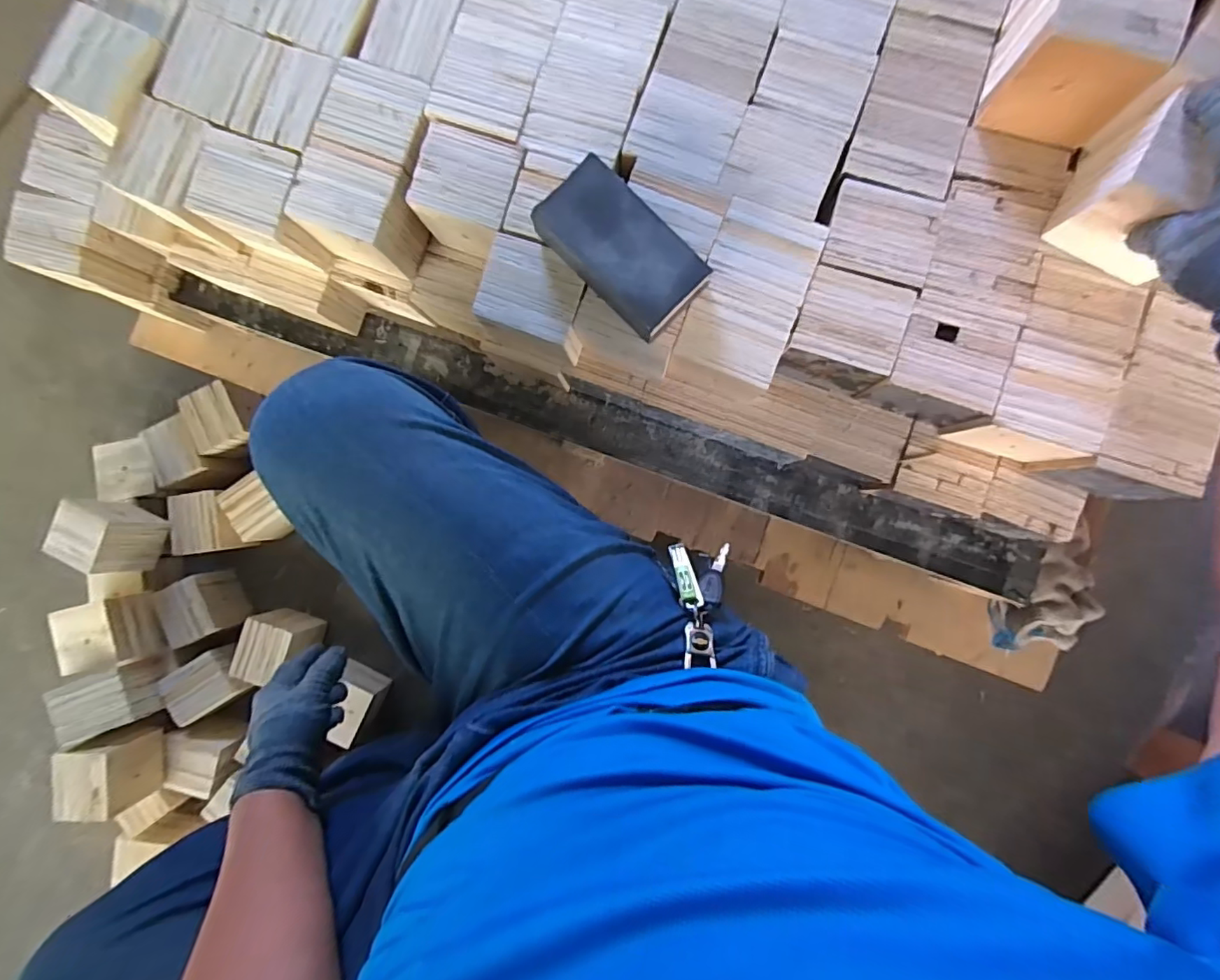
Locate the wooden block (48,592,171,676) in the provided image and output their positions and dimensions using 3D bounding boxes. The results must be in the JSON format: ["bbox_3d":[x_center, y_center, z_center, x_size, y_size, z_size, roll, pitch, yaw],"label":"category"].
[{"bbox_3d":[-0.735,0.210,0.819,0.102,0.074,0.095,-13,89,3],"label":"wooden block"}]

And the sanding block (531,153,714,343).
[{"bbox_3d":[0.008,-0.204,0.478,0.140,0.042,0.078,45,91,3],"label":"sanding block"}]

